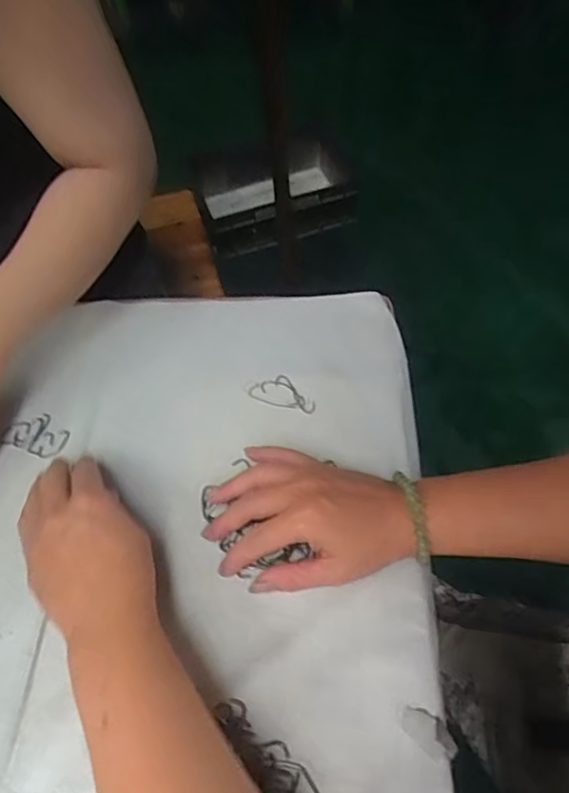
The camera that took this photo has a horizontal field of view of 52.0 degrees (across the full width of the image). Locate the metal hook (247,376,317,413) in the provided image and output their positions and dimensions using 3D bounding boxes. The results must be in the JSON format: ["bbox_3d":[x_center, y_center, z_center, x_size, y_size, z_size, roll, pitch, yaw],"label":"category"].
[{"bbox_3d":[0.000,-0.003,0.488,0.058,0.006,0.028,14,57,12],"label":"metal hook"}]

